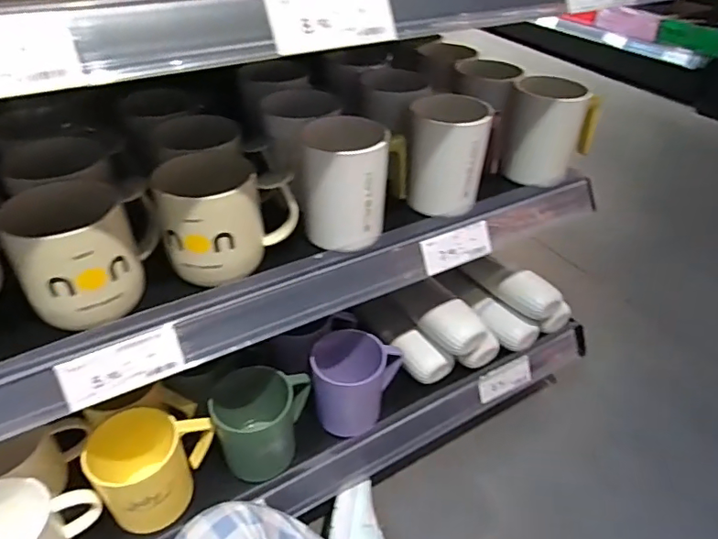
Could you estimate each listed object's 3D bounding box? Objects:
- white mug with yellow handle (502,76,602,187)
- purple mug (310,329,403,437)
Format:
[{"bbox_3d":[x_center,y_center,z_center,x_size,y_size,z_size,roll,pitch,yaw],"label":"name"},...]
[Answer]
[{"bbox_3d":[0.222,-0.164,0.595,0.097,0.105,0.092,20,42,19],"label":"white mug with yellow handle"},{"bbox_3d":[-0.006,0.131,0.592,0.095,0.098,0.082,8,40,5],"label":"purple mug"}]

